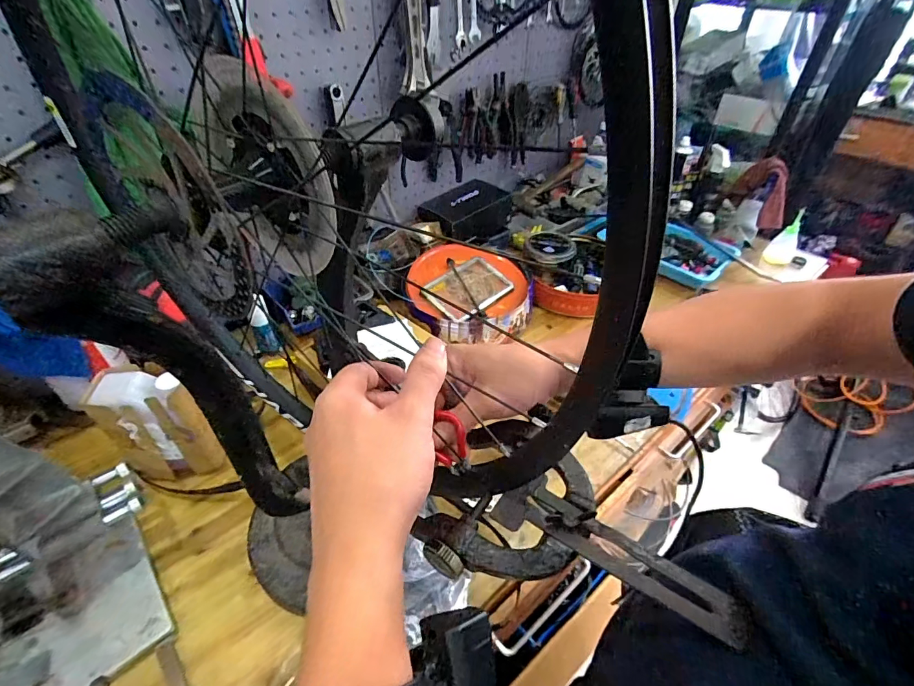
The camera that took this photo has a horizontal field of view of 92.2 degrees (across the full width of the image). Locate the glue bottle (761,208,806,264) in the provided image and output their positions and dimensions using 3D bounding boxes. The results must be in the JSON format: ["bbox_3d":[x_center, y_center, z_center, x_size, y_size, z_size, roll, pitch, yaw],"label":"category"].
[{"bbox_3d":[0.913,-0.289,1.211,0.065,0.033,0.169,33,93,31],"label":"glue bottle"}]

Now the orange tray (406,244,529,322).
[{"bbox_3d":[0.025,-0.140,0.997,0.252,0.031,0.274,19,50,4],"label":"orange tray"}]

